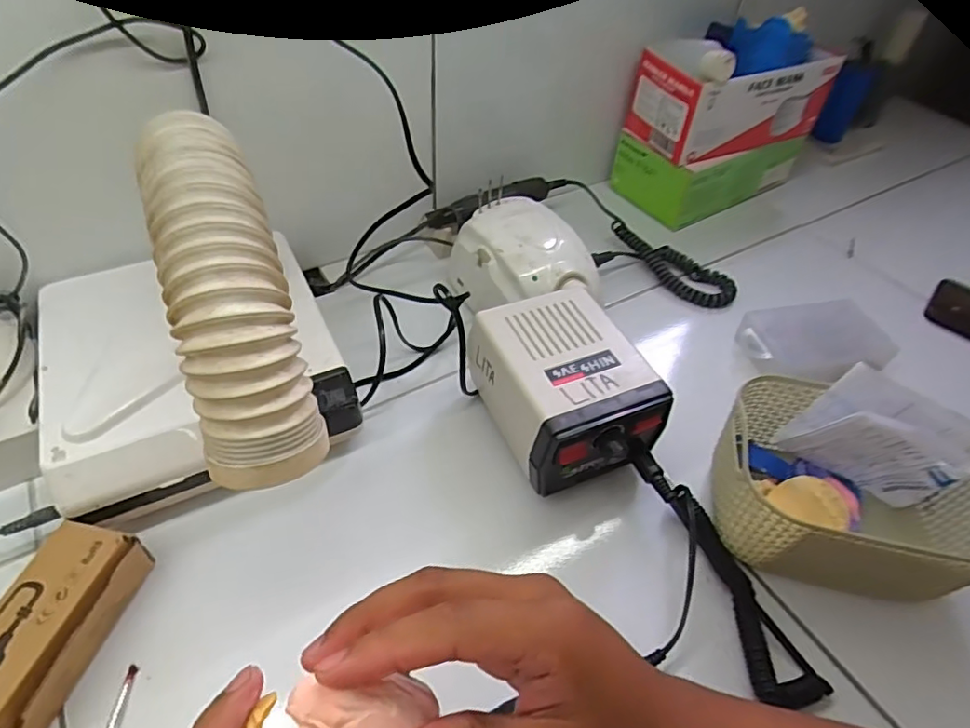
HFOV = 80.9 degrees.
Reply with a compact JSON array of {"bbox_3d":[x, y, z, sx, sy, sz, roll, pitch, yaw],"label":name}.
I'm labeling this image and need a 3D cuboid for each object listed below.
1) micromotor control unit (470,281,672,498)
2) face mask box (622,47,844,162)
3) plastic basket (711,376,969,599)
[{"bbox_3d":[0.057,0.021,0.430,0.103,0.083,0.133,-16,51,-18],"label":"micromotor control unit"},{"bbox_3d":[0.277,-0.300,0.640,0.204,0.080,0.099,-16,51,-18],"label":"face mask box"},{"bbox_3d":[0.246,0.092,0.386,0.170,0.084,0.120,20,49,14],"label":"plastic basket"}]

